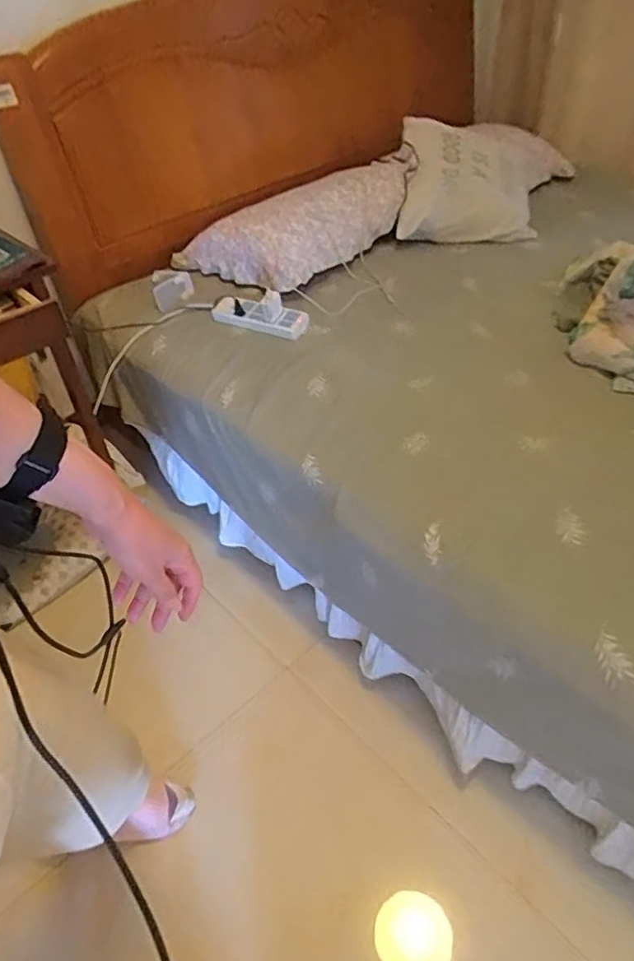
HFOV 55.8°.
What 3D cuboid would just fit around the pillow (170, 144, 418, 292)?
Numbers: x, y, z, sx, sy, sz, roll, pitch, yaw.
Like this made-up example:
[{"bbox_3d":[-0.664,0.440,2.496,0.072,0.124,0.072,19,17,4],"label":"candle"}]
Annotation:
[{"bbox_3d":[-0.051,-0.750,1.721,0.438,0.177,0.609,25,50,29],"label":"pillow"}]

